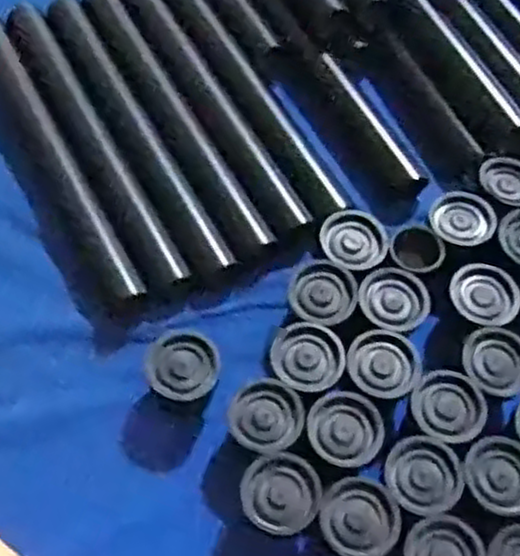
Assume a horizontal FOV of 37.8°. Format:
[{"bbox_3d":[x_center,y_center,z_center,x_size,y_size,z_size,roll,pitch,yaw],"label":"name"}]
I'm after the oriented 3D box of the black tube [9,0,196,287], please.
[{"bbox_3d":[-0.098,-0.083,0.437,0.022,0.020,0.219,-26,66,-17],"label":"black tube"}]

